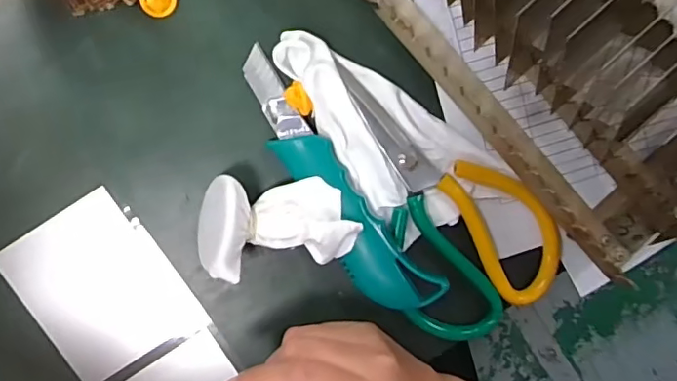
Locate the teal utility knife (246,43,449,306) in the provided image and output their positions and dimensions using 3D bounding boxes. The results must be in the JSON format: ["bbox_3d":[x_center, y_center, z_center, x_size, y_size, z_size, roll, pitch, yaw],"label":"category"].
[{"bbox_3d":[-0.007,0.000,0.324,0.041,0.028,0.178,-39,98,0],"label":"teal utility knife"}]

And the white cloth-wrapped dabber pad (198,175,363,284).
[{"bbox_3d":[-0.033,0.019,0.316,0.085,0.051,0.053,1,96,-5],"label":"white cloth-wrapped dabber pad"}]

